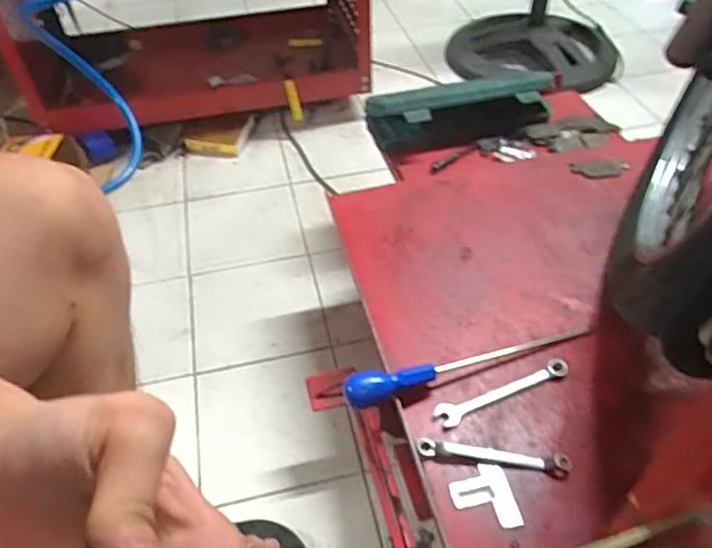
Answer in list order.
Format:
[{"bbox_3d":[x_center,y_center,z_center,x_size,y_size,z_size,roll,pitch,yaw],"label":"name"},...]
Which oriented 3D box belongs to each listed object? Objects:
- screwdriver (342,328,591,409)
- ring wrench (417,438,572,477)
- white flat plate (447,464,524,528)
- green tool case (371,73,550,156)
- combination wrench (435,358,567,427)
[{"bbox_3d":[0.119,0.086,0.602,0.274,0.031,0.027,-16,48,-10],"label":"screwdriver"},{"bbox_3d":[0.128,0.170,0.544,0.138,0.009,0.016,4,48,11],"label":"ring wrench"},{"bbox_3d":[0.115,0.203,0.521,0.053,0.004,0.056,-16,63,-2],"label":"white flat plate"},{"bbox_3d":[0.158,-0.245,0.890,0.281,0.093,0.069,-6,47,-1],"label":"green tool case"},{"bbox_3d":[0.148,0.118,0.591,0.147,0.008,0.026,-22,48,-13],"label":"combination wrench"}]

